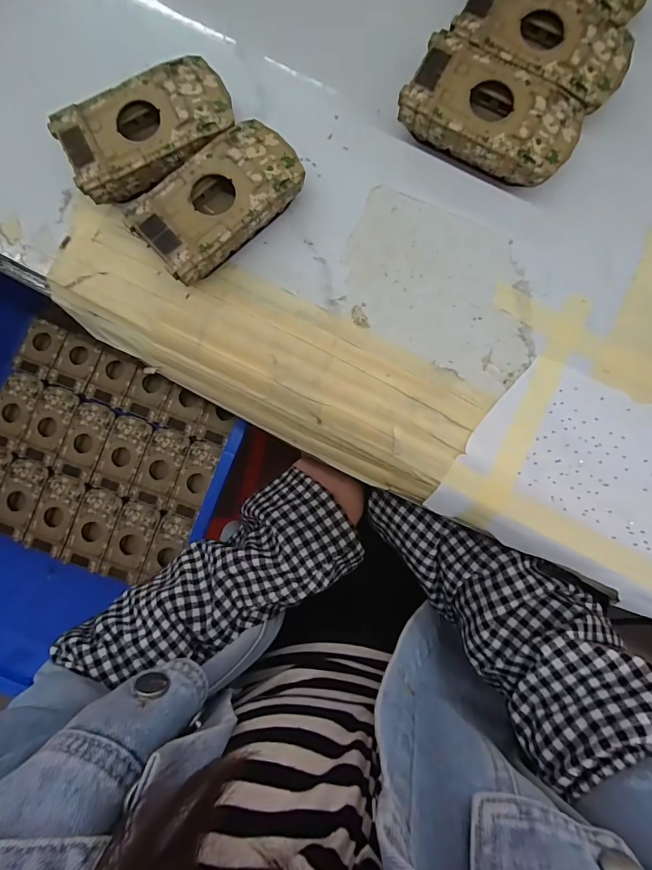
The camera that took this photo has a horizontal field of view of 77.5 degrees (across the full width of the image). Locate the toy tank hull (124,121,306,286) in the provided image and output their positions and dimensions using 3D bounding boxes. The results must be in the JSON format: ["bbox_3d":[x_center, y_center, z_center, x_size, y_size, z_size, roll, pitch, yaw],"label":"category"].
[{"bbox_3d":[-0.059,-0.132,0.233,0.095,0.028,0.051,-43,86,-2],"label":"toy tank hull"}]

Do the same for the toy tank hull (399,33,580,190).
[{"bbox_3d":[0.094,-0.181,0.236,0.094,0.026,0.051,28,87,3],"label":"toy tank hull"}]

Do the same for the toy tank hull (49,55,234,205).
[{"bbox_3d":[-0.101,-0.175,0.238,0.094,0.025,0.054,-28,86,-1],"label":"toy tank hull"}]

